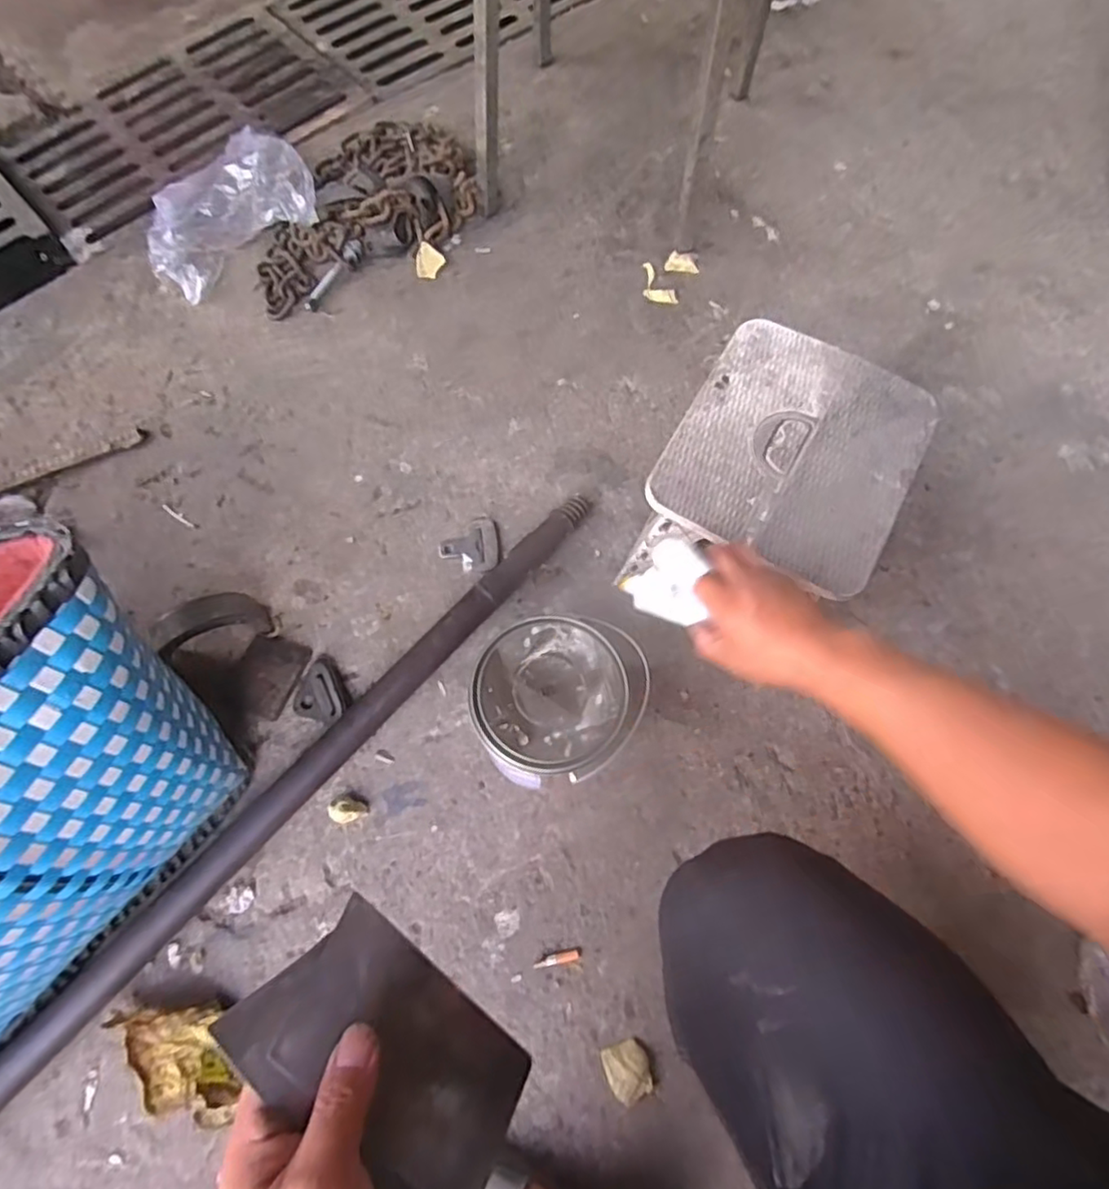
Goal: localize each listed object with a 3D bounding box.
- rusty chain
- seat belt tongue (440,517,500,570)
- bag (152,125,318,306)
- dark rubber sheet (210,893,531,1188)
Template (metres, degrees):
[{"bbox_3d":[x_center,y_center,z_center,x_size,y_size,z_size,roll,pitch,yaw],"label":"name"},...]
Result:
[{"bbox_3d":[-0.328,-0.655,1.026,0.415,0.067,0.298,-30,73,-11],"label":"rusty chain"},{"bbox_3d":[-0.111,-0.062,0.839,0.077,0.004,0.072,-16,71,-6],"label":"seat belt tongue"},{"bbox_3d":[-0.530,-0.634,1.035,0.274,0.098,0.308,-22,72,-8],"label":"bag"},{"bbox_3d":[-0.075,0.222,0.303,0.140,0.005,0.091,52,40,-1],"label":"dark rubber sheet"}]

